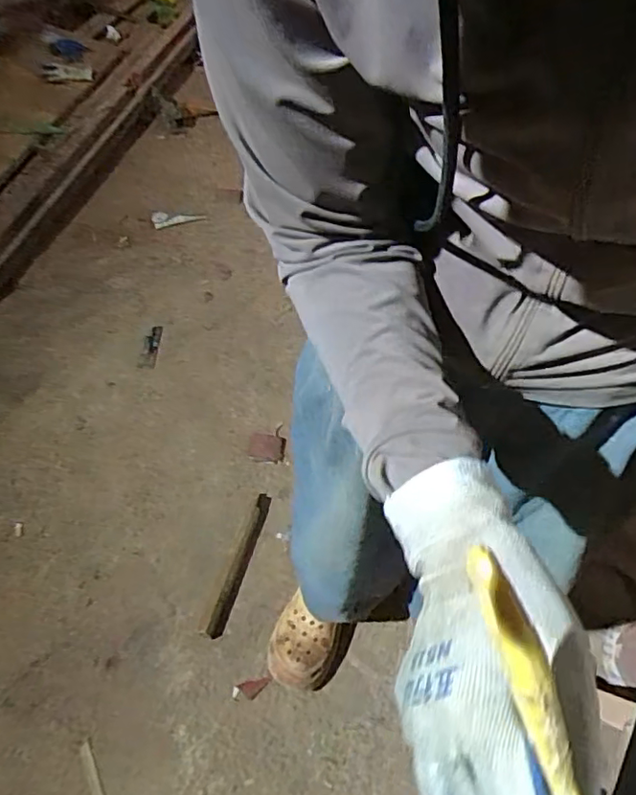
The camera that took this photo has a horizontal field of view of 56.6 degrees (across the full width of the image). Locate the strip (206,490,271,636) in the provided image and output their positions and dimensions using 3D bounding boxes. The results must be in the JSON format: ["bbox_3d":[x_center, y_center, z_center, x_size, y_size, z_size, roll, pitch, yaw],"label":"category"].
[{"bbox_3d":[-0.155,0.332,1.200,0.029,0.024,0.311,10,51,10],"label":"strip"}]

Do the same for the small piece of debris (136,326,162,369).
[{"bbox_3d":[-0.447,-0.134,1.577,0.042,0.009,0.170,3,44,-6],"label":"small piece of debris"}]

